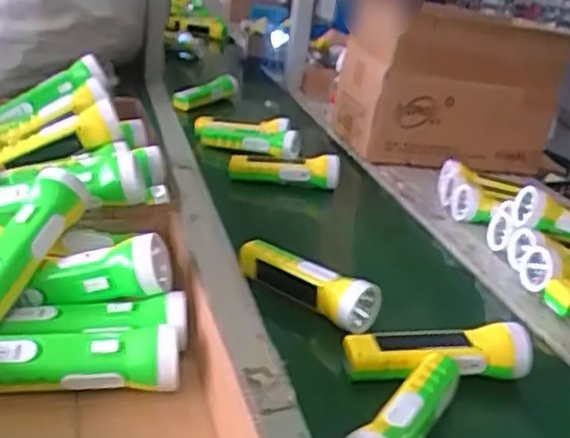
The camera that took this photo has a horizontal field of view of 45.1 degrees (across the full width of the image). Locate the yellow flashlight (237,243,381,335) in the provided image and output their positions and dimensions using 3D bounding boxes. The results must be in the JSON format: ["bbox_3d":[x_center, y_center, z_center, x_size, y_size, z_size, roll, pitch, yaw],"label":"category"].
[{"bbox_3d":[0.023,0.064,0.739,0.166,0.050,0.043,27,29,37],"label":"yellow flashlight"}]

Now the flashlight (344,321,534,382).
[{"bbox_3d":[0.142,0.125,0.640,0.169,0.052,0.057,1,24,-17],"label":"flashlight"}]

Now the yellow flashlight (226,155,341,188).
[{"bbox_3d":[-0.002,-0.074,1.095,0.174,0.060,0.061,9,23,0],"label":"yellow flashlight"}]

